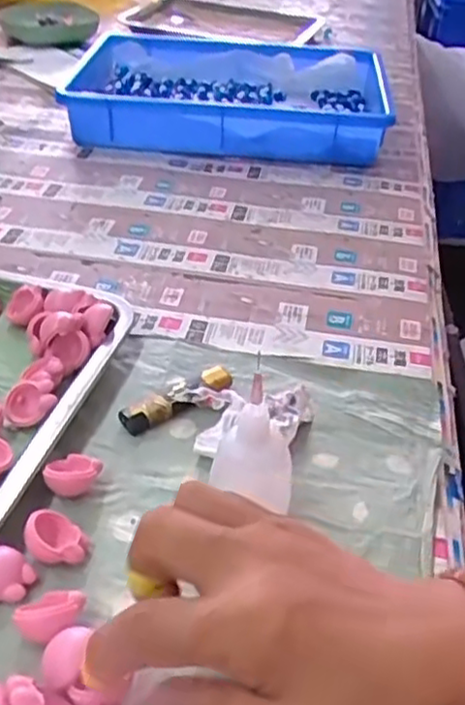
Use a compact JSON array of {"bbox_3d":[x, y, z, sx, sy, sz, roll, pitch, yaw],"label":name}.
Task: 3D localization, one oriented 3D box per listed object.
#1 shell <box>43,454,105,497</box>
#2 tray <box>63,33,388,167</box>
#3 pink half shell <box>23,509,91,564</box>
[{"bbox_3d":[-0.090,0.071,0.398,0.028,0.020,0.027,10,39,6],"label":"shell"},{"bbox_3d":[-0.005,-0.303,0.823,0.362,0.077,0.224,8,39,4],"label":"tray"},{"bbox_3d":[-0.092,0.097,0.361,0.030,0.021,0.028,3,39,-3],"label":"pink half shell"}]

